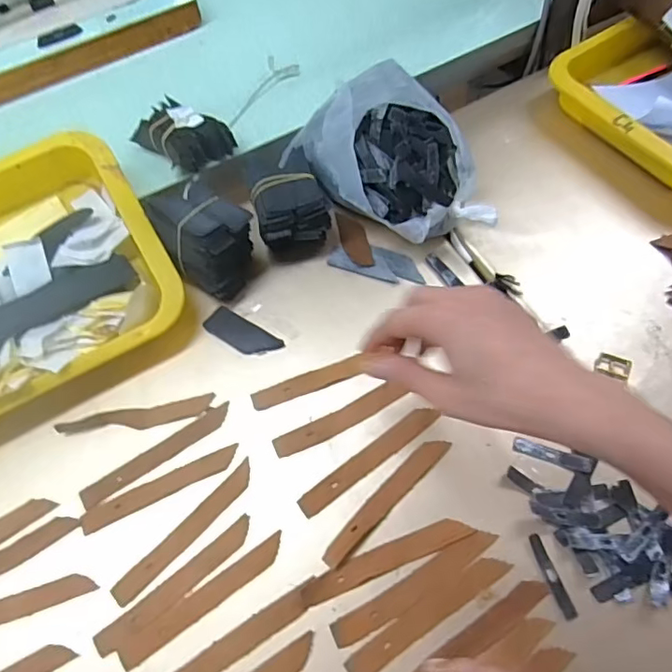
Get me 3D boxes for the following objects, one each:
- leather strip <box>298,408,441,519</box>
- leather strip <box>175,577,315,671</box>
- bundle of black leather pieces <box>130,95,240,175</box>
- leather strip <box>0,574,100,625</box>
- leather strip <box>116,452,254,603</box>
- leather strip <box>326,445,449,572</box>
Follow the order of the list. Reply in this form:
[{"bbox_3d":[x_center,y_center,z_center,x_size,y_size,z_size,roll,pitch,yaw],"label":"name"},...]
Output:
[{"bbox_3d":[0.026,0.091,0.398,0.122,0.004,0.015,-35,66,-13],"label":"leather strip"},{"bbox_3d":[-0.067,0.204,0.351,0.122,0.005,0.017,-32,64,-9],"label":"leather strip"},{"bbox_3d":[-0.144,-0.187,0.502,0.088,0.037,0.059,38,71,20],"label":"bundle of black leather pieces"},{"bbox_3d":[-0.229,0.190,0.370,0.122,0.005,0.016,-19,63,-6],"label":"leather strip"},{"bbox_3d":[-0.107,0.139,0.383,0.017,0.004,0.123,41,72,21],"label":"leather strip"},{"bbox_3d":[0.036,0.115,0.382,0.117,0.005,0.019,-42,68,-16],"label":"leather strip"}]

